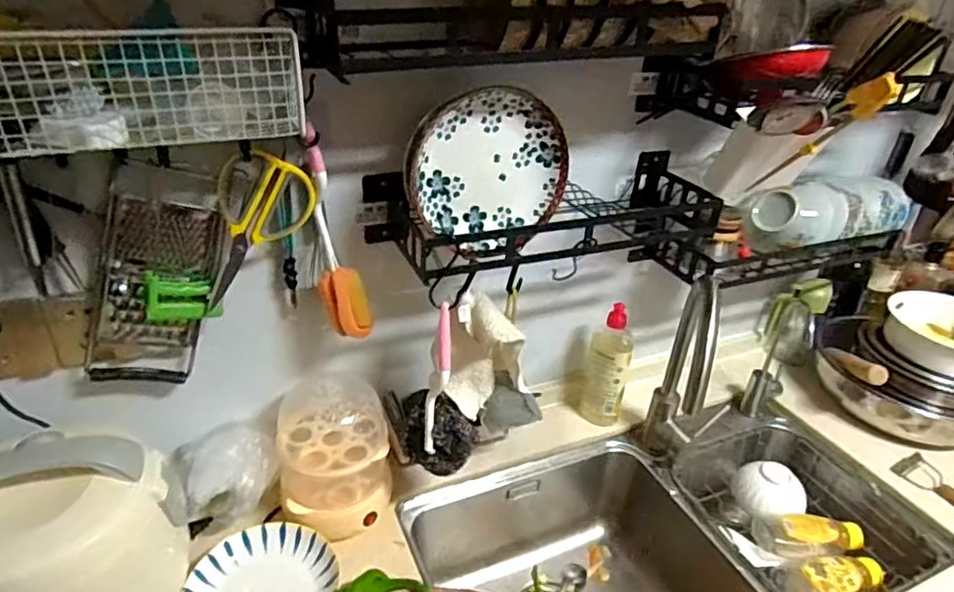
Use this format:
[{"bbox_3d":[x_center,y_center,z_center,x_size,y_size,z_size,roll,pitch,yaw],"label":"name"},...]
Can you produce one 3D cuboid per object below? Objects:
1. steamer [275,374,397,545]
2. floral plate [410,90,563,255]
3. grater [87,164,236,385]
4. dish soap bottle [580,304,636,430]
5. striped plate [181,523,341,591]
[{"bbox_3d":[-0.185,0.198,0.774,0.137,0.169,0.149,11,31,11],"label":"steamer"},{"bbox_3d":[0.016,-0.143,0.680,0.189,0.181,0.028,-7,27,-21],"label":"floral plate"},{"bbox_3d":[-0.359,-0.015,0.657,0.115,0.268,0.046,8,21,-42],"label":"grater"},{"bbox_3d":[0.221,0.121,0.983,0.071,0.213,0.052,11,31,12],"label":"dish soap bottle"},{"bbox_3d":[-0.259,0.350,0.693,0.153,0.030,0.177,14,31,16],"label":"striped plate"}]

